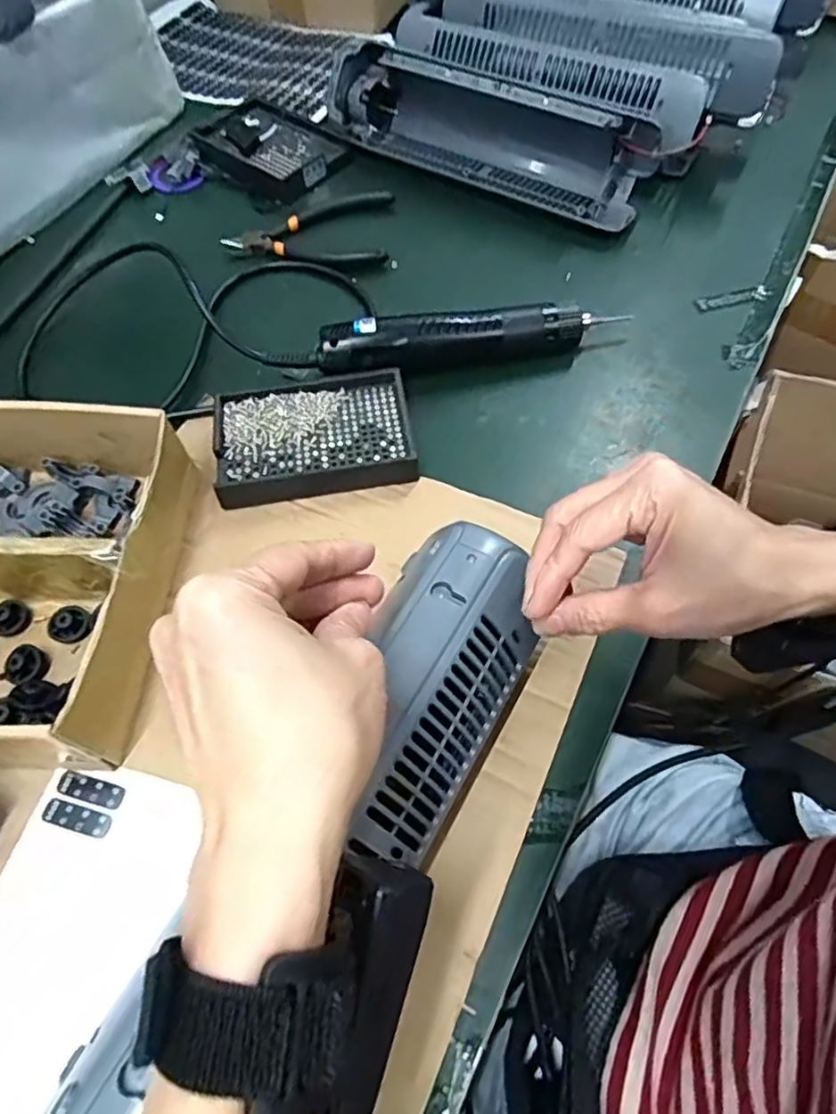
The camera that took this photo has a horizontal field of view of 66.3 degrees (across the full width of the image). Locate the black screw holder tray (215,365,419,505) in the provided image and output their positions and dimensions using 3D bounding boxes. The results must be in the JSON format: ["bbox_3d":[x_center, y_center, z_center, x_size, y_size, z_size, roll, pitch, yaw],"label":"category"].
[{"bbox_3d":[-0.073,-0.084,0.451,0.133,0.021,0.094,-11,62,-4],"label":"black screw holder tray"}]

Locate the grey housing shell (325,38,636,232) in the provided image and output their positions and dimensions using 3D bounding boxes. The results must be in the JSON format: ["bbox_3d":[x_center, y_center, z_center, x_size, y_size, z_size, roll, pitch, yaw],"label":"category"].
[{"bbox_3d":[0.059,-0.391,0.588,0.306,0.073,0.074,29,66,16],"label":"grey housing shell"}]

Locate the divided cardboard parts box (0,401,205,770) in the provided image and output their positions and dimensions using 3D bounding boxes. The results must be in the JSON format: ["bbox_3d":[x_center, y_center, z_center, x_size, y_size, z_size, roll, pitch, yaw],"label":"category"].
[{"bbox_3d":[-0.243,0.010,0.378,0.171,0.071,0.200,1,62,3],"label":"divided cardboard parts box"}]

